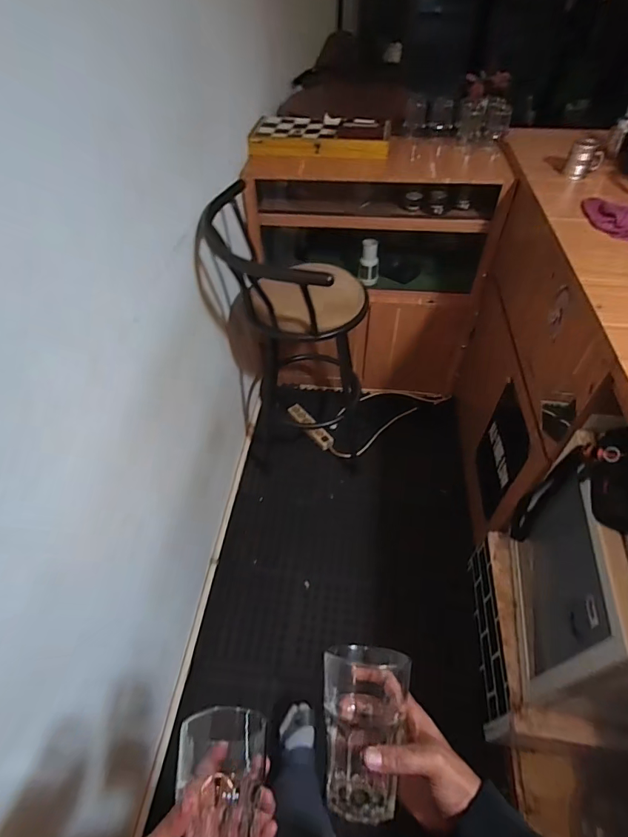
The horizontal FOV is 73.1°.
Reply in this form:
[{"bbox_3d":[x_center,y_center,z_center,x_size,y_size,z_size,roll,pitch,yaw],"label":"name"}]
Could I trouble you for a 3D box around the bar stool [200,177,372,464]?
[{"bbox_3d":[-0.068,-0.237,1.487,0.448,0.942,0.525,2,50,3],"label":"bar stool"}]

